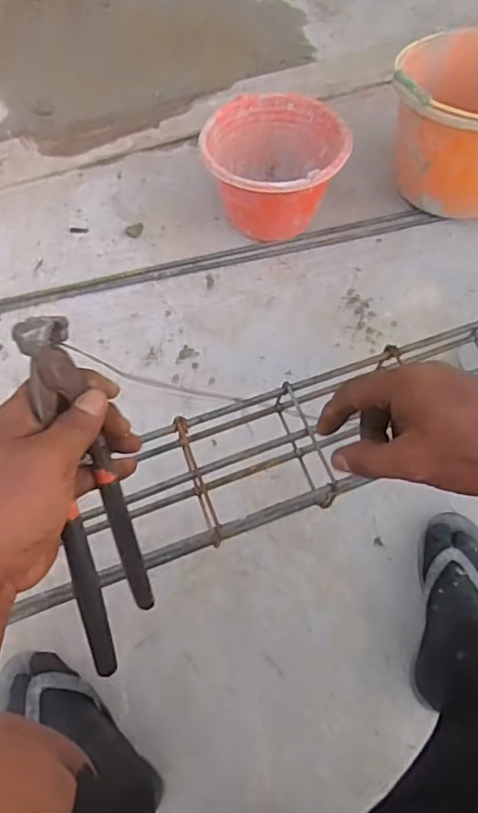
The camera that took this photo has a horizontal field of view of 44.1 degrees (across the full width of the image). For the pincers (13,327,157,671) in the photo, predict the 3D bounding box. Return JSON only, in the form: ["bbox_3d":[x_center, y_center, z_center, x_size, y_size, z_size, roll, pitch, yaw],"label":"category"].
[{"bbox_3d":[-0.091,0.057,0.361,0.036,0.227,0.068,-10,25,-5],"label":"pincers"}]

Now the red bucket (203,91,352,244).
[{"bbox_3d":[0.060,-0.421,1.056,0.241,0.169,0.232,-8,65,-5],"label":"red bucket"}]

